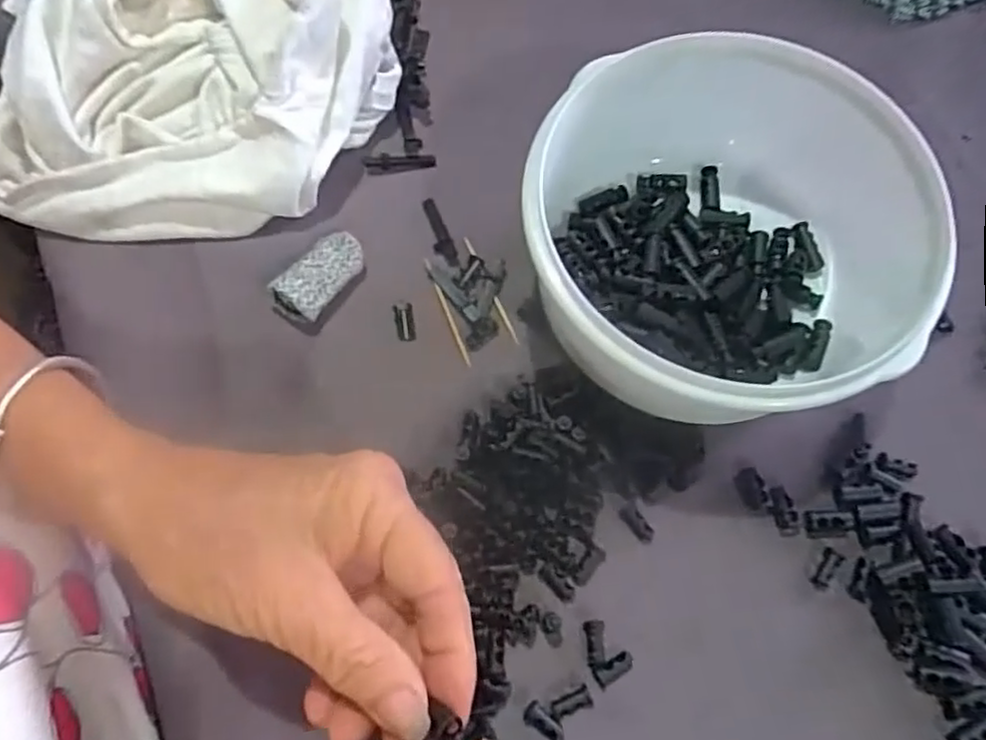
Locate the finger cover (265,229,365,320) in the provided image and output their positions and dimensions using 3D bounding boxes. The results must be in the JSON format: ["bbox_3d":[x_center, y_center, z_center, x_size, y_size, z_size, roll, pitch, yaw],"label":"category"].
[{"bbox_3d":[-0.080,-0.044,0.327,0.023,0.018,0.046,33,74,11],"label":"finger cover"}]

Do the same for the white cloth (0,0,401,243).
[{"bbox_3d":[-0.147,-0.146,0.340,0.192,0.064,0.155,1,71,1],"label":"white cloth"}]

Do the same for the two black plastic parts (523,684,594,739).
[{"bbox_3d":[0.026,0.133,0.274,0.025,0.005,0.018,-43,76,-13],"label":"two black plastic parts"}]

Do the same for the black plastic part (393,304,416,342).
[{"bbox_3d":[-0.042,-0.022,0.329,0.009,0.004,0.017,-13,71,-4],"label":"black plastic part"}]

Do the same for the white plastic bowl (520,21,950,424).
[{"bbox_3d":[0.093,-0.051,0.298,0.151,0.077,0.149,0,71,0],"label":"white plastic bowl"}]

